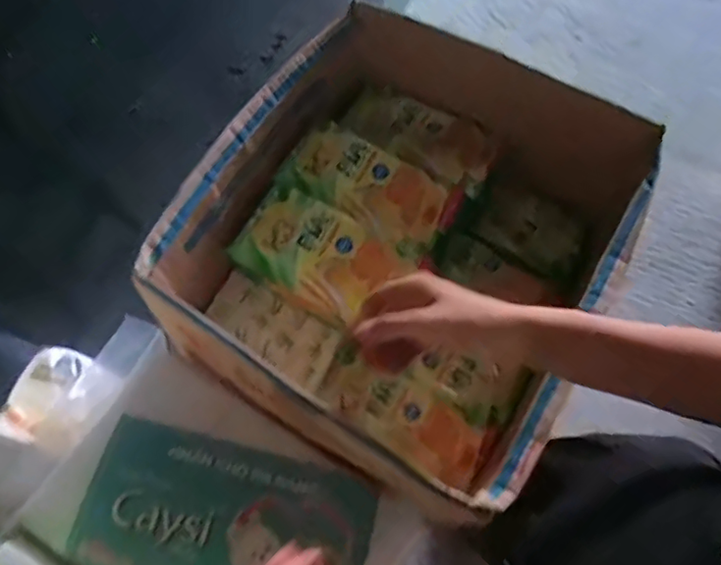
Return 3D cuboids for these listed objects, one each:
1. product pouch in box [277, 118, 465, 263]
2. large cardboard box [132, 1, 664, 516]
[{"bbox_3d":[0.009,-0.112,0.682,0.199,0.026,0.103,29,69,13],"label":"product pouch in box"},{"bbox_3d":[0.040,-0.040,0.647,0.396,0.206,0.435,28,68,13],"label":"large cardboard box"}]

